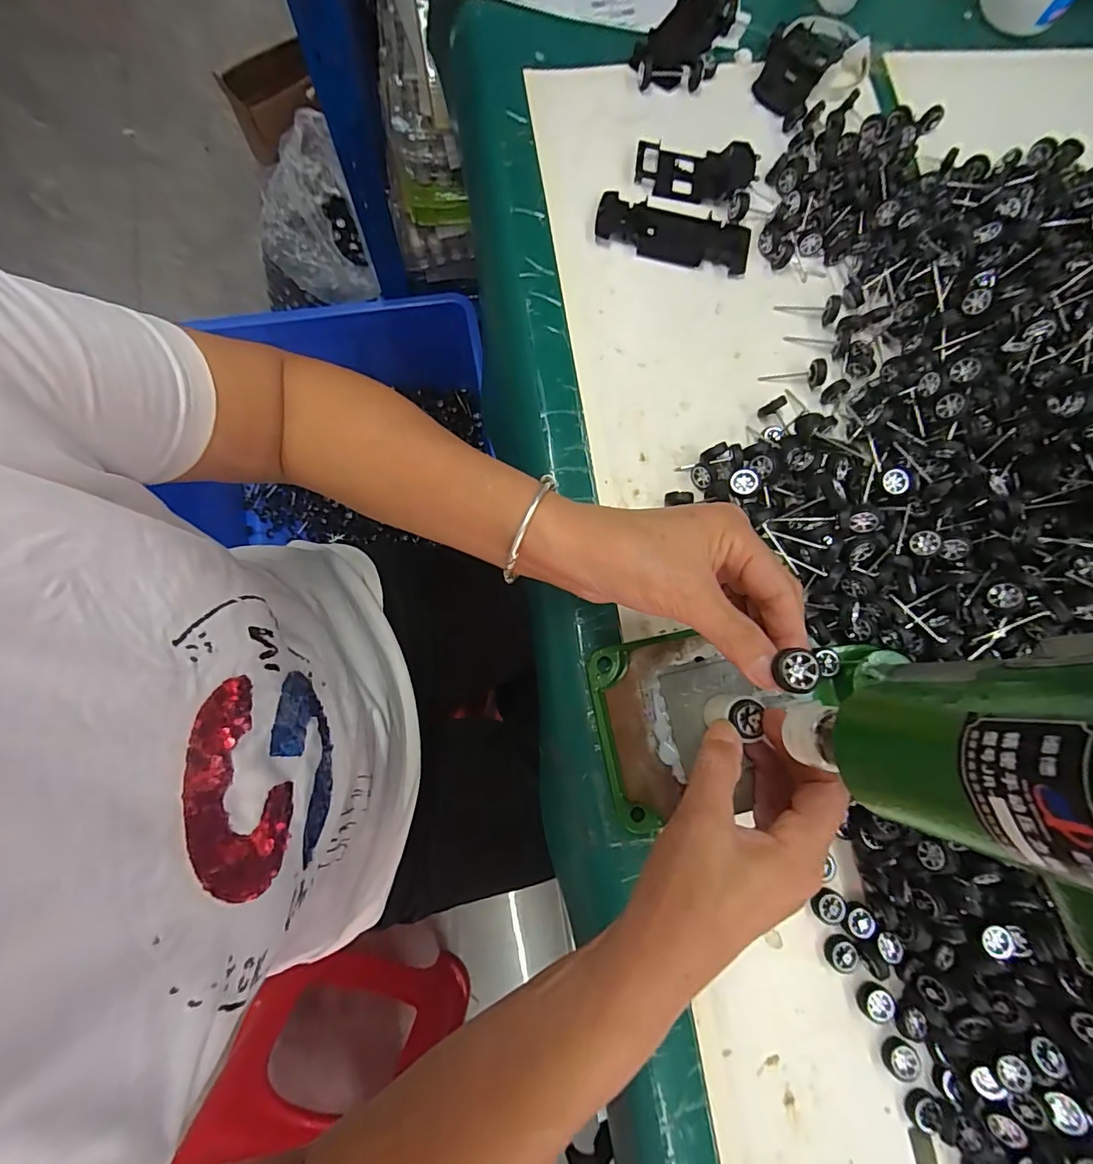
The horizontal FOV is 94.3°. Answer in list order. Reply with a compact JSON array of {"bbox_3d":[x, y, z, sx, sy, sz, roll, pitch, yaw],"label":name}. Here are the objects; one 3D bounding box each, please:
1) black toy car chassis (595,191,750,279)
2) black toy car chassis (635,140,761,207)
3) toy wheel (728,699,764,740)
[{"bbox_3d":[0.104,-0.284,0.411,0.124,0.009,0.046,12,80,1],"label":"black toy car chassis"},{"bbox_3d":[0.123,-0.342,0.420,0.096,0.012,0.050,7,80,0],"label":"black toy car chassis"},{"bbox_3d":[0.109,0.073,0.273,0.017,0.005,0.019,-35,82,-7],"label":"toy wheel"}]

